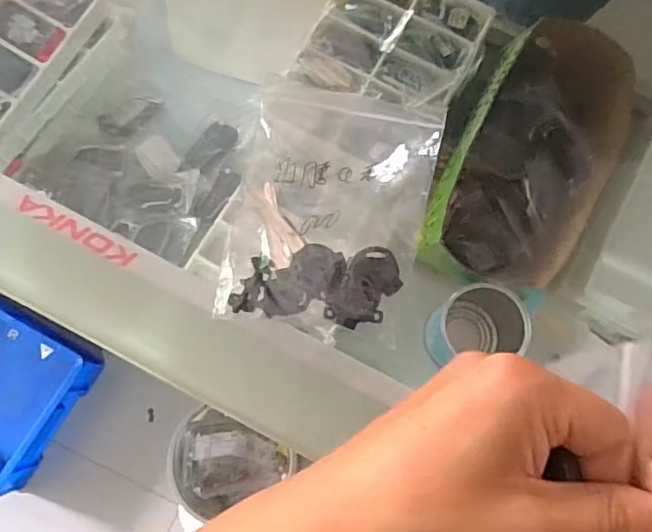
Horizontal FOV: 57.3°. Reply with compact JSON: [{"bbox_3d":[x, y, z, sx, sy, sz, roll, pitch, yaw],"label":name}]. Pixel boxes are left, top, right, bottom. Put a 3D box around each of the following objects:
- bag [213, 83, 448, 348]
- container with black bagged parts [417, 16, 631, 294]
[{"bbox_3d":[0.003,-0.037,0.369,0.115,0.025,0.156,12,78,1],"label":"bag"},{"bbox_3d":[0.213,-0.122,0.642,0.174,0.083,0.317,27,79,4],"label":"container with black bagged parts"}]

